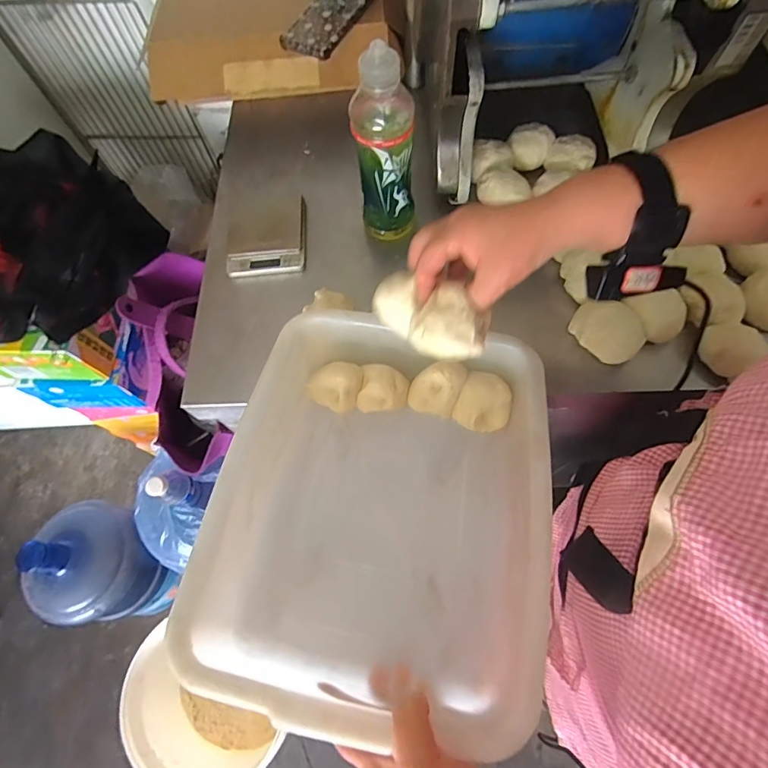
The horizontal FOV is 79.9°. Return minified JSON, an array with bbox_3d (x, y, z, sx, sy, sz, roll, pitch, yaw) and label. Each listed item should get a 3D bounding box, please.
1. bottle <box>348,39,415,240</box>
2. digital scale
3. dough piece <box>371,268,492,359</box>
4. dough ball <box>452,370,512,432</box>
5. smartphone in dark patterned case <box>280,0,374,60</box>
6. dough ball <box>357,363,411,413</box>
[{"bbox_3d":[0.001,-0.271,0.529,0.064,0.218,0.073,-5,67,1],"label":"bottle"},{"bbox_3d":[-0.163,-0.206,0.632,0.108,0.019,0.128,-4,67,2],"label":"digital scale"},{"bbox_3d":[0.037,-0.057,0.383,0.102,0.035,0.055,29,72,26],"label":"dough piece"},{"bbox_3d":[0.107,0.020,0.486,0.054,0.055,0.053,-1,68,3],"label":"dough ball"},{"bbox_3d":[-0.078,-0.531,0.660,0.079,0.018,0.155,24,71,12],"label":"smartphone in dark patterned case"},{"bbox_3d":[0.001,0.006,0.501,0.052,0.056,0.053,-1,68,3],"label":"dough ball"}]

